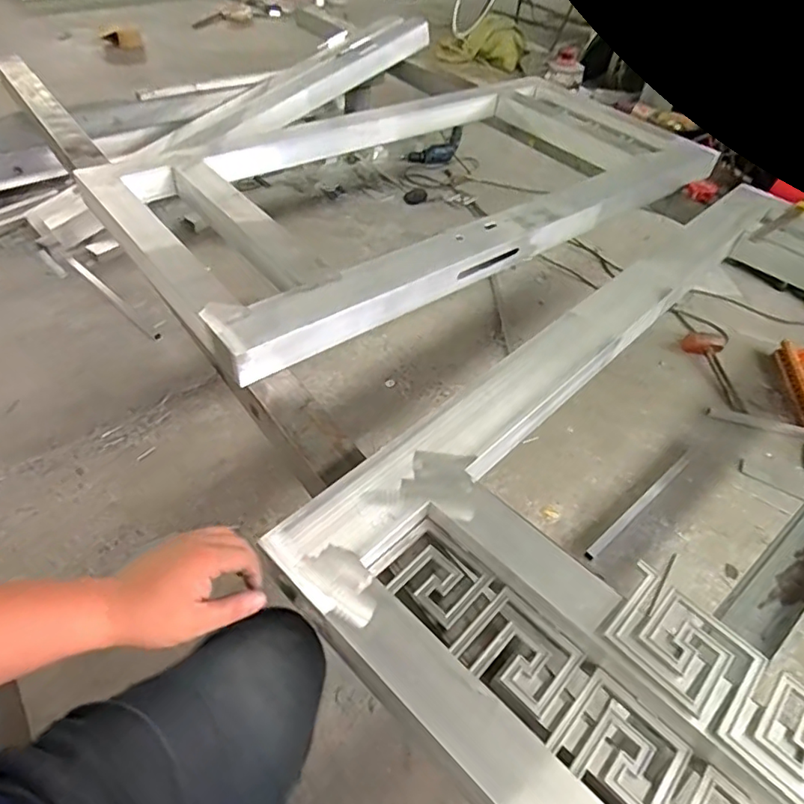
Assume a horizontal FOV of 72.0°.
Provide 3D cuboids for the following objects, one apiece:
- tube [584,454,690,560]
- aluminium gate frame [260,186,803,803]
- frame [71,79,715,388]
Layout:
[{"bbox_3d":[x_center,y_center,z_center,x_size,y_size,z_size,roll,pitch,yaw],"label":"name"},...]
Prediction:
[{"bbox_3d":[0.568,0.238,1.309,0.441,0.020,0.026,-30,56,-30],"label":"tube"},{"bbox_3d":[0.595,0.026,0.884,0.722,0.064,1.469,37,53,26],"label":"aluminium gate frame"},{"bbox_3d":[0.094,-0.589,1.425,1.550,0.109,0.741,-30,56,-30],"label":"frame"}]

